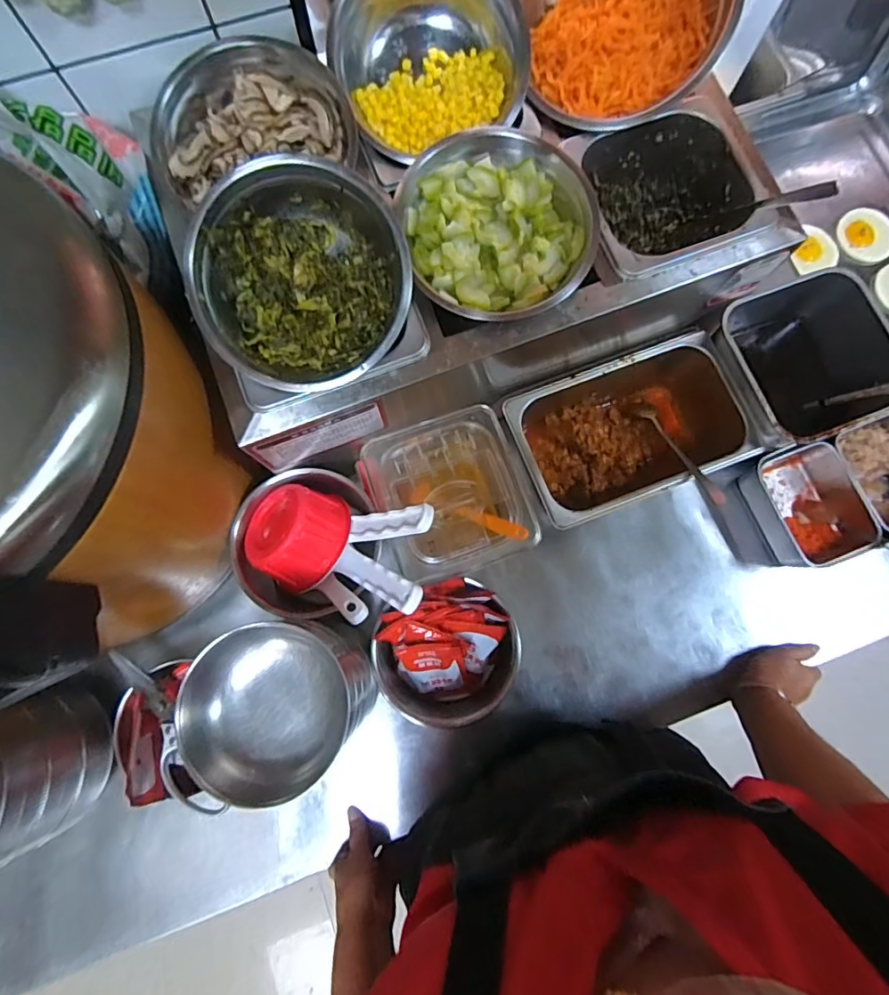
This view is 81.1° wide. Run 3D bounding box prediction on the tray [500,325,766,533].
[{"bbox_3d":[0.216,-0.075,0.633,0.263,0.101,0.162,-21,78,-4],"label":"tray"}]

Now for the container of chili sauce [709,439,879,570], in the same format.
[{"bbox_3d":[0.439,0.016,0.659,0.121,0.106,0.143,-18,78,-3],"label":"container of chili sauce"}]

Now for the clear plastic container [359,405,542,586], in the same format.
[{"bbox_3d":[0.007,0.004,0.615,0.155,0.113,0.169,-20,78,-3],"label":"clear plastic container"}]

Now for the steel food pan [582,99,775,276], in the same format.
[{"bbox_3d":[0.218,-0.298,0.539,0.177,0.083,0.170,-26,78,-5],"label":"steel food pan"}]

